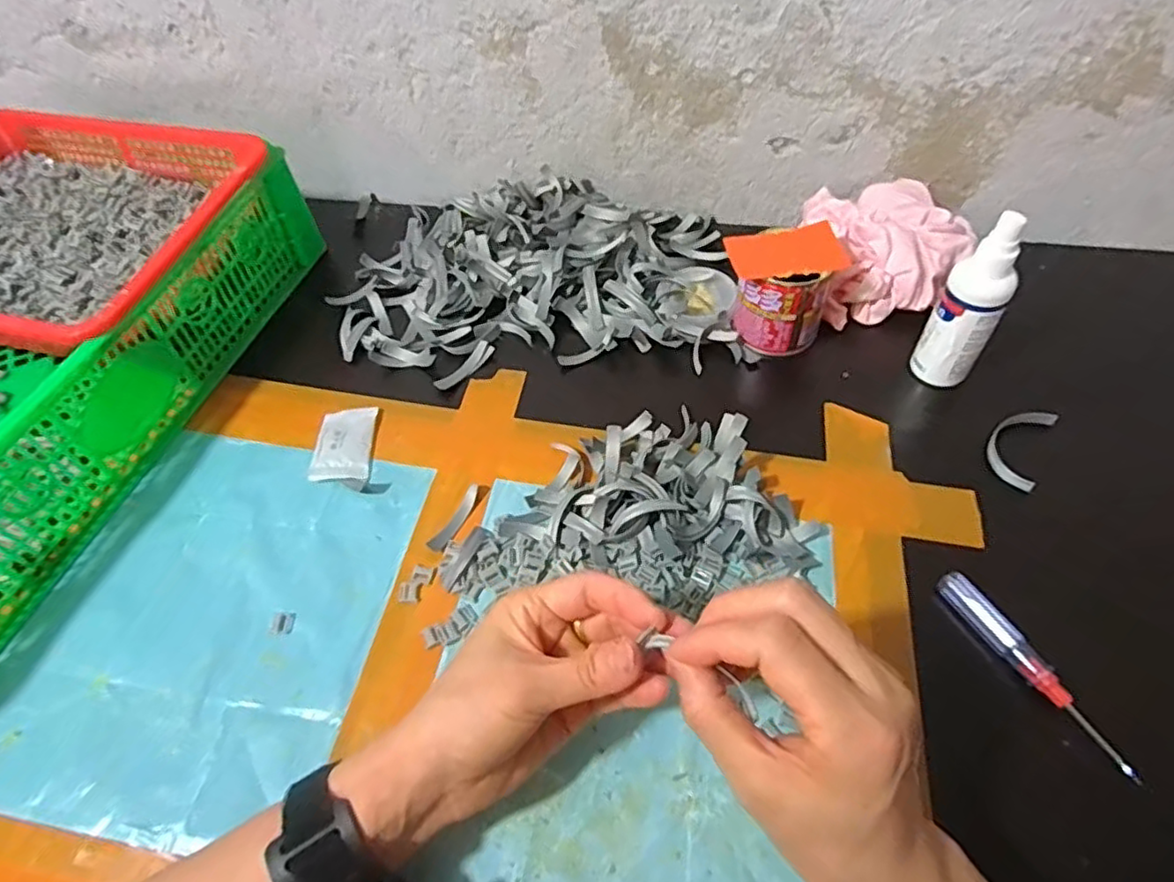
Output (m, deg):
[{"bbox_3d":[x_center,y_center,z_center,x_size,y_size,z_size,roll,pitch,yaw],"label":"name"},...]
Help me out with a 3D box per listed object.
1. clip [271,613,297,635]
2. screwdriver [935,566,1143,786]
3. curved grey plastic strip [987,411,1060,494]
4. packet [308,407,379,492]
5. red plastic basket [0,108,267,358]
[{"bbox_3d":[-0.182,0.109,0.399,0.013,0.004,0.014,-3,52,2],"label":"clip"},{"bbox_3d":[0.237,0.120,0.356,0.013,0.016,0.118,-22,54,-12],"label":"screwdriver"},{"bbox_3d":[0.292,0.004,0.452,0.032,0.015,0.067,26,58,22],"label":"curved grey plastic strip"},{"bbox_3d":[-0.173,0.004,0.476,0.040,0.009,0.074,-7,52,-1],"label":"packet"},{"bbox_3d":[-0.420,-0.164,0.528,0.301,0.069,0.237,11,54,13],"label":"red plastic basket"}]

